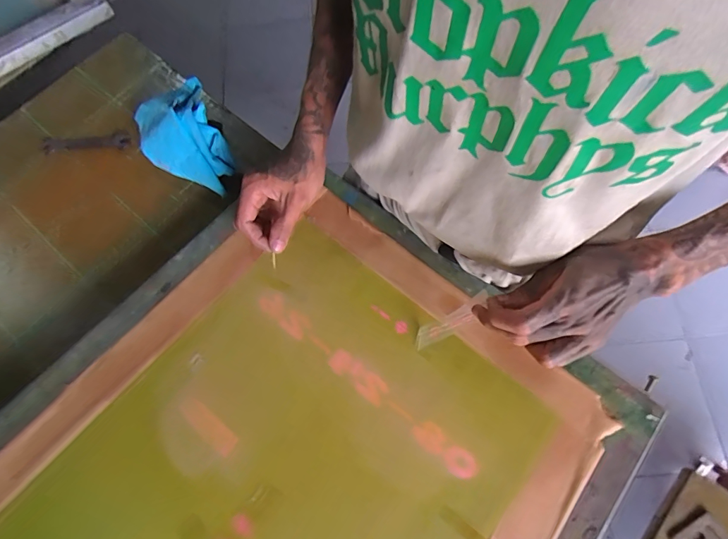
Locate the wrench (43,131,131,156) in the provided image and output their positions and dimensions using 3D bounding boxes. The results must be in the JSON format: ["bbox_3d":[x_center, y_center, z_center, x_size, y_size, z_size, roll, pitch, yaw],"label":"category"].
[{"bbox_3d":[-0.382,-0.176,0.569,0.103,0.011,0.023,-18,71,-33],"label":"wrench"}]

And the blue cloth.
[{"bbox_3d":[-0.245,-0.175,0.548,0.106,0.062,0.149,-27,70,-11],"label":"blue cloth"}]

